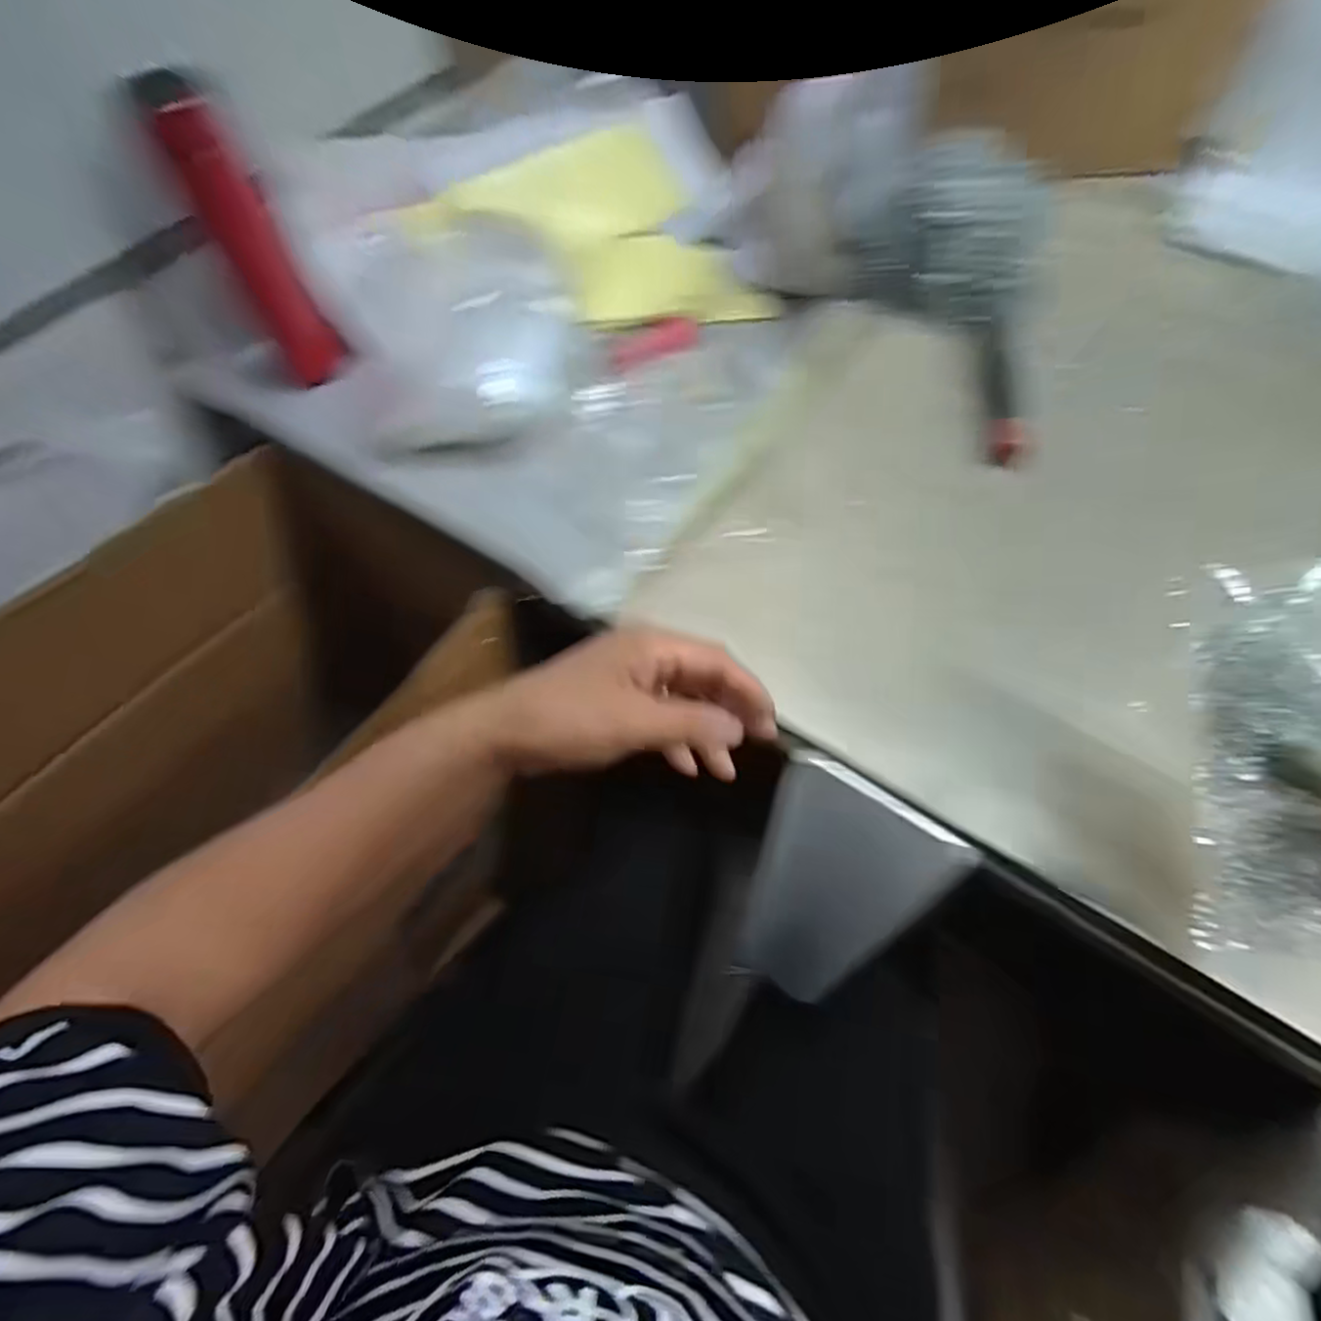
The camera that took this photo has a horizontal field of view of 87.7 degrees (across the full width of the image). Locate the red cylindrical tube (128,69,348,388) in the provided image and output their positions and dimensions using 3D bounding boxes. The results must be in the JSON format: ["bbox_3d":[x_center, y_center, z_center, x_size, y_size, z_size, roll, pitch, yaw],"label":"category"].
[{"bbox_3d":[-0.338,-0.343,0.570,0.063,0.214,0.050,-31,63,-13],"label":"red cylindrical tube"}]

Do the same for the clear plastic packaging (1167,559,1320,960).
[{"bbox_3d":[0.305,0.044,0.330,0.018,0.090,0.187,11,78,-37],"label":"clear plastic packaging"}]

